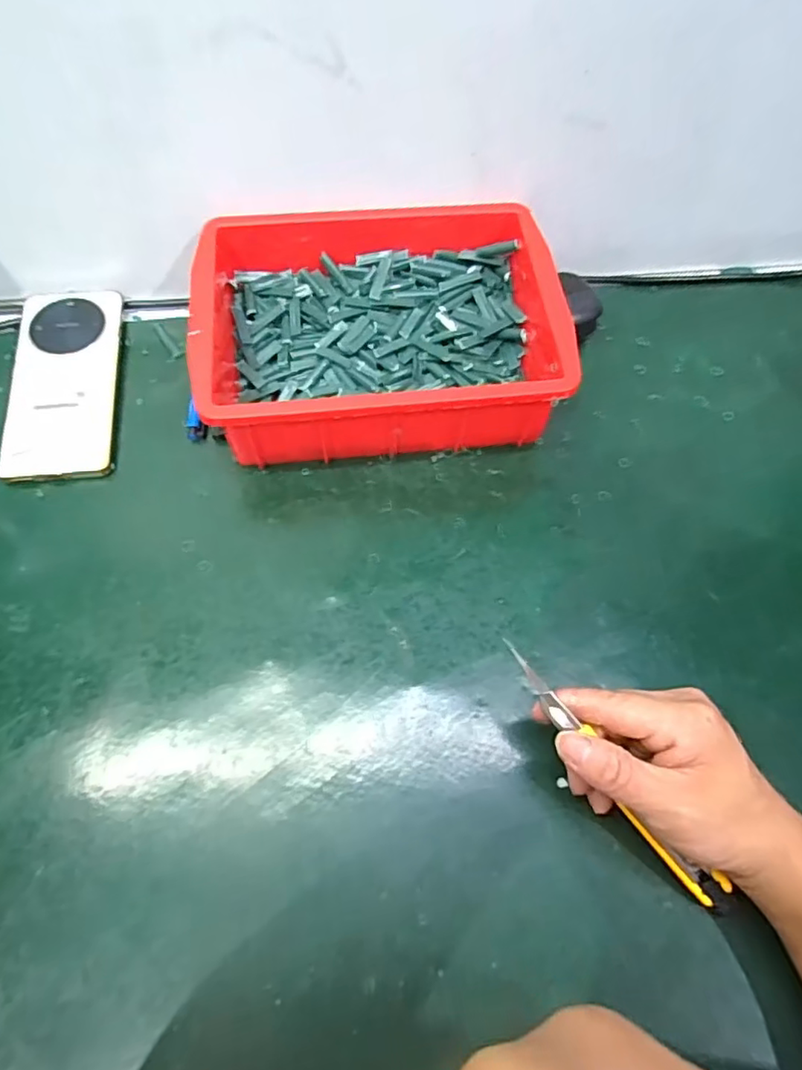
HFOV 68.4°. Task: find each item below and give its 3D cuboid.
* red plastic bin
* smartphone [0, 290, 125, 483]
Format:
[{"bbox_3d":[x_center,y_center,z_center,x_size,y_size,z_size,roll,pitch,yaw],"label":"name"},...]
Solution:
[{"bbox_3d":[-0.016,-0.153,0.435,0.244,0.074,0.188,-4,65,-4],"label":"red plastic bin"},{"bbox_3d":[-0.250,-0.117,0.439,0.075,0.009,0.162,-4,69,-8],"label":"smartphone"}]

